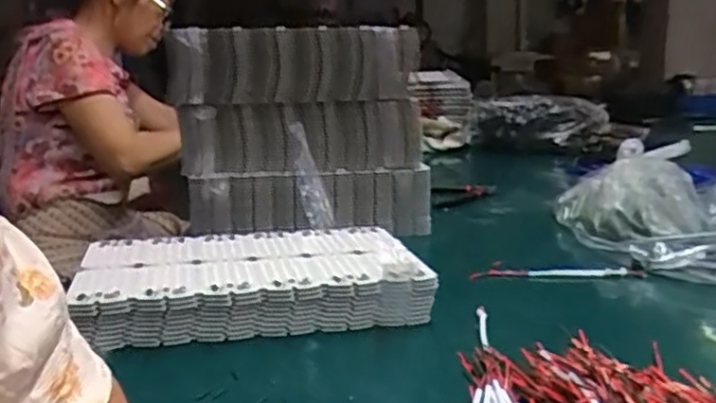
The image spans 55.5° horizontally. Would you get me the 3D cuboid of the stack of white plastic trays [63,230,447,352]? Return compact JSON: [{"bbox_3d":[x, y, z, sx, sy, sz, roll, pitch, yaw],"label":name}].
[{"bbox_3d":[-0.096,0.072,0.620,0.280,0.058,0.177,-7,13,-17],"label":"stack of white plastic trays"}]

